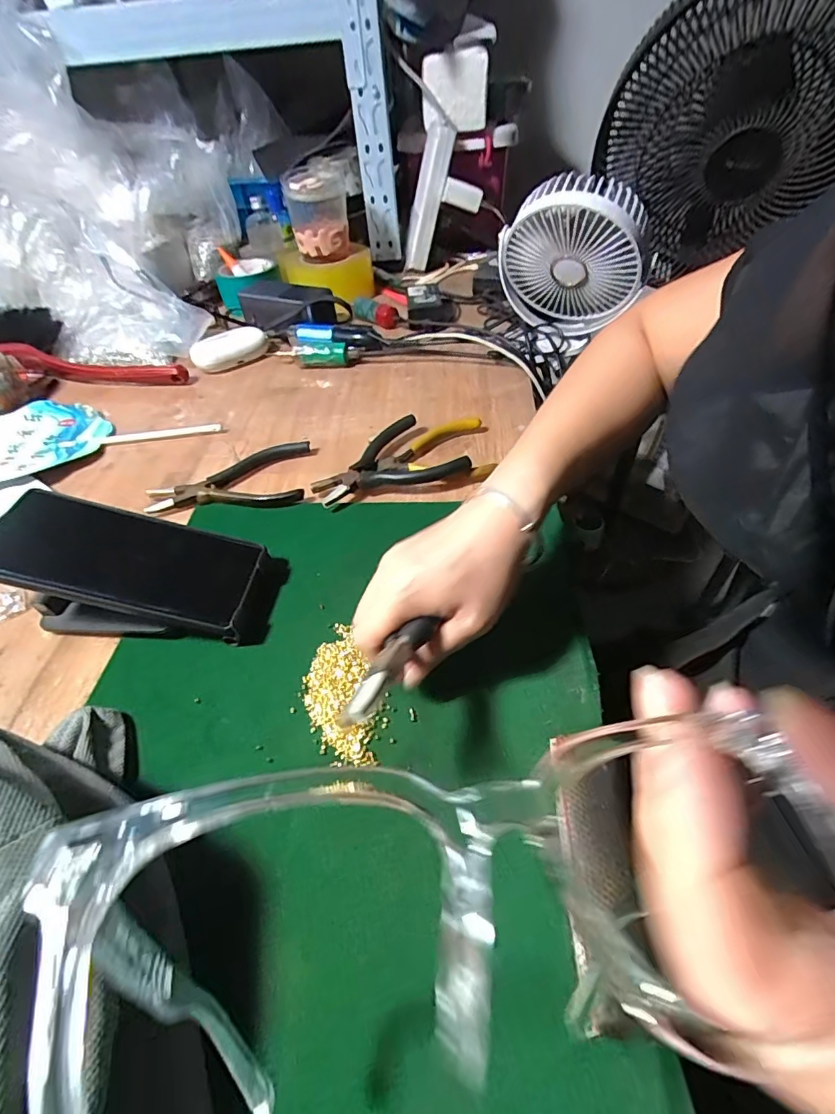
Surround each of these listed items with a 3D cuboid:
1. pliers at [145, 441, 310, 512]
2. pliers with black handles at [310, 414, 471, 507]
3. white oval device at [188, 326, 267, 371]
[{"bbox_3d":[-0.169,-0.071,0.446,0.134,0.014,0.083,-6,47,0],"label":"pliers"},{"bbox_3d":[-0.030,-0.077,0.435,0.123,0.024,0.095,-28,51,-19],"label":"pliers with black handles"},{"bbox_3d":[-0.232,-0.257,0.608,0.090,0.031,0.039,-31,52,-21],"label":"white oval device"}]

